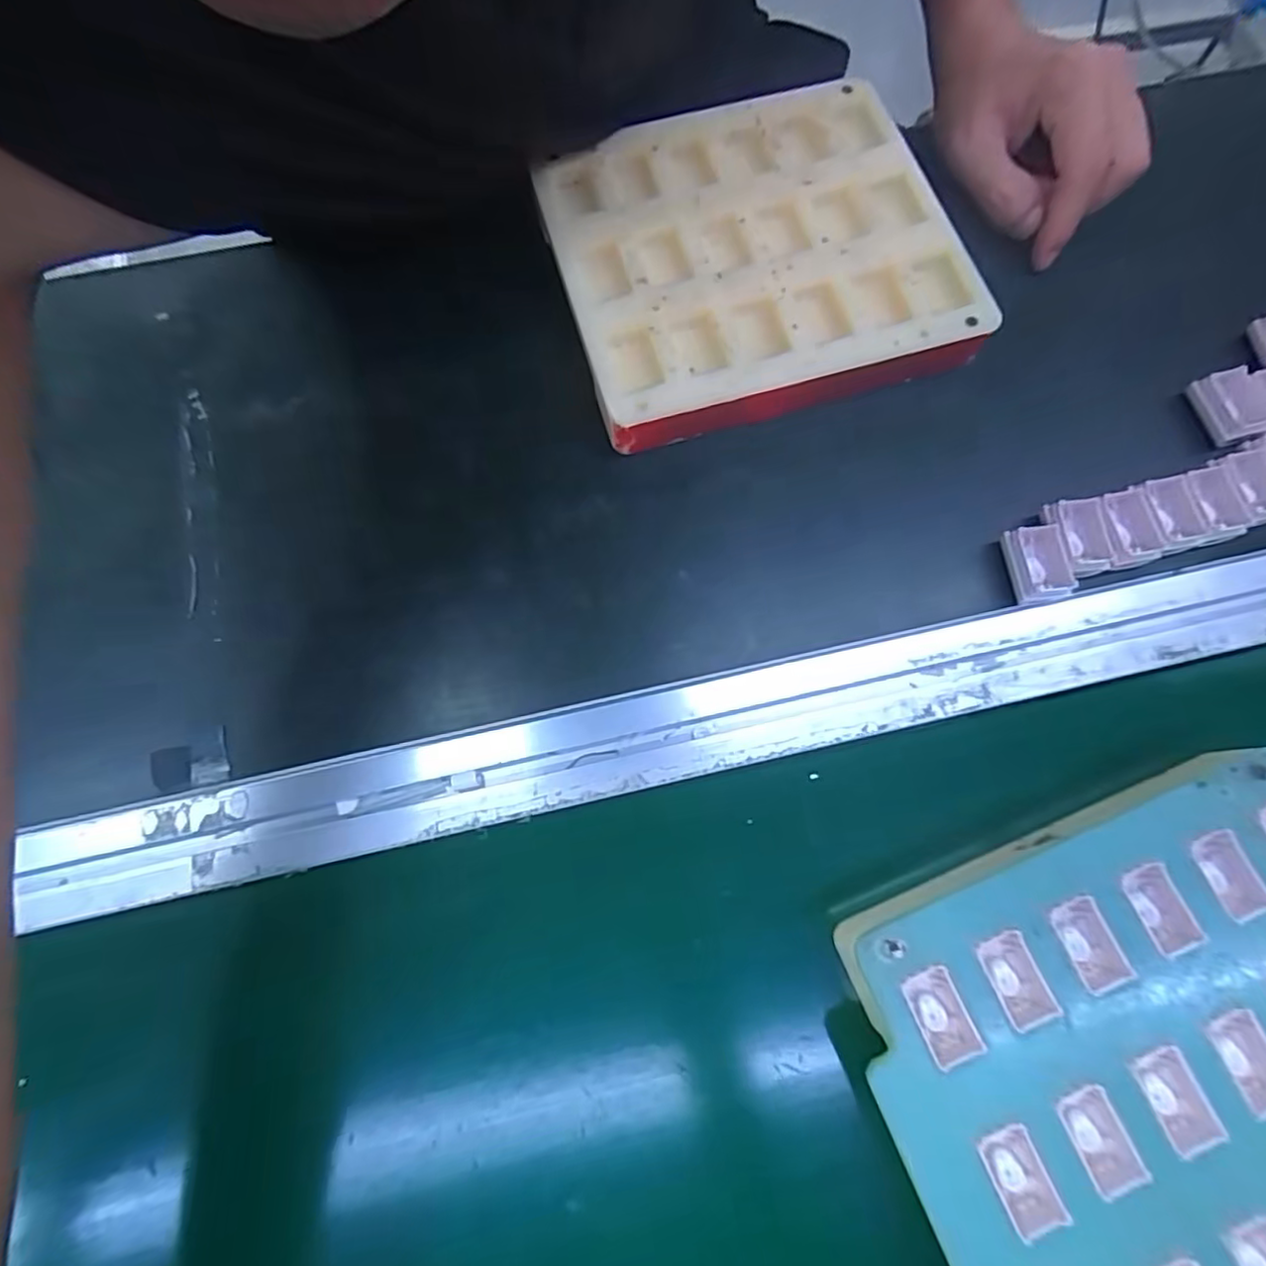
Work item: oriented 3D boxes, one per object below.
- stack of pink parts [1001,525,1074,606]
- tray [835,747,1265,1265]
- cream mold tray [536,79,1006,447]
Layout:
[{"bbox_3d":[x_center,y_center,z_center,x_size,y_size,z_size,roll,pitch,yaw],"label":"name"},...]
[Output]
[{"bbox_3d":[0.185,-0.032,0.280,0.021,0.014,0.034,-6,72,-1],"label":"stack of pink parts"},{"bbox_3d":[0.206,0.161,0.229,0.219,0.020,0.180,-22,75,-4],"label":"tray"},{"bbox_3d":[0.061,-0.197,0.322,0.196,0.031,0.181,-18,72,-5],"label":"cream mold tray"}]

